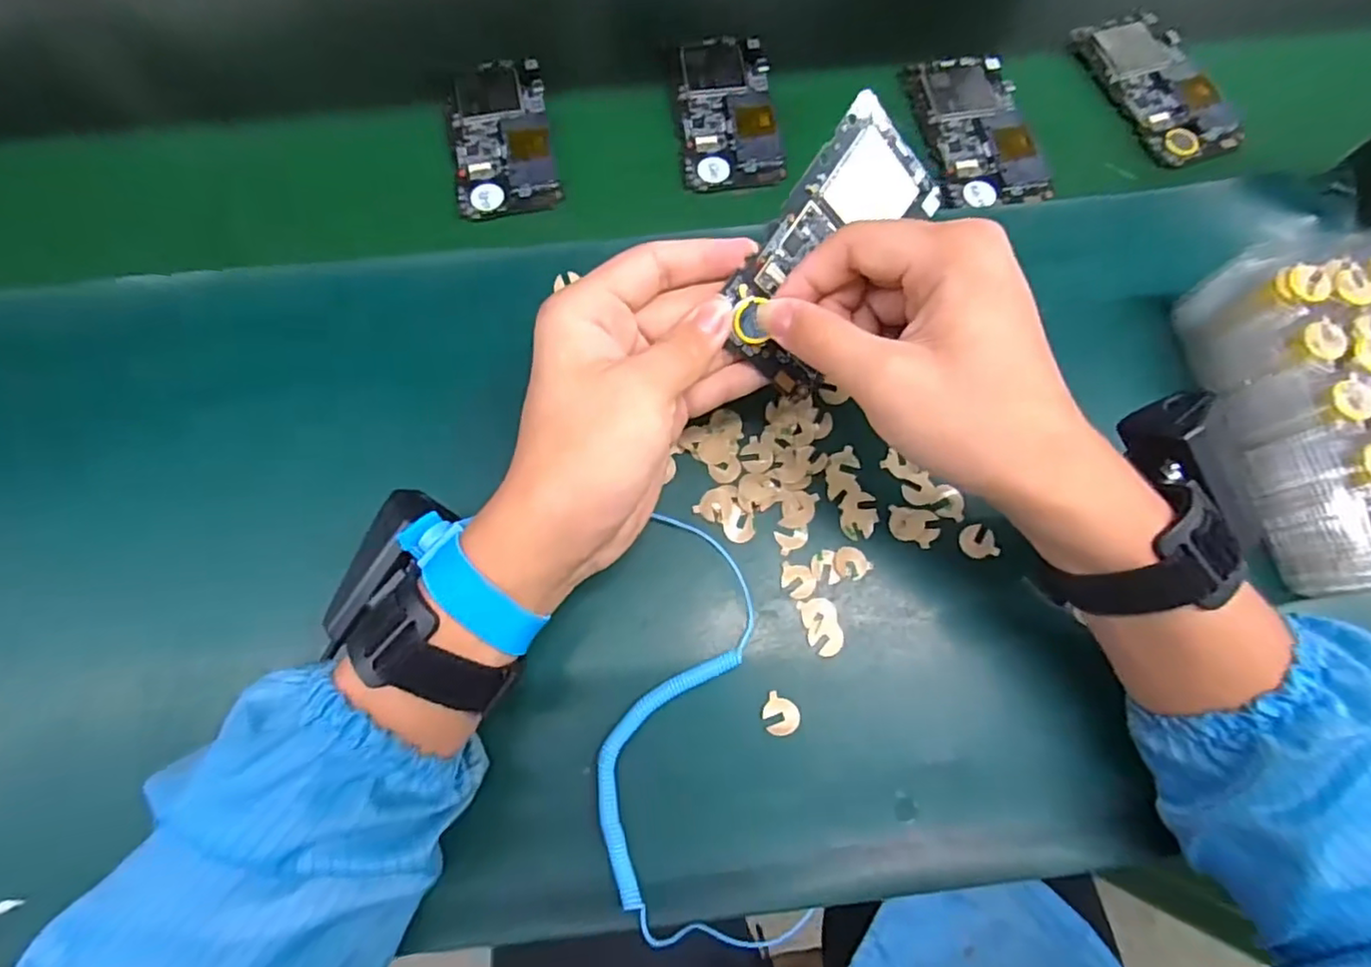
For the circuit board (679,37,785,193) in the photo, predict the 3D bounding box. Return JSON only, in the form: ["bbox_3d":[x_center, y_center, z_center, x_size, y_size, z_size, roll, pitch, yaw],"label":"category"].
[{"bbox_3d":[0.027,-0.249,0.415,0.062,0.011,0.123,-5,69,1],"label":"circuit board"}]

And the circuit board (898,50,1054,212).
[{"bbox_3d":[0.188,-0.234,0.411,0.066,0.010,0.121,-9,73,3],"label":"circuit board"}]

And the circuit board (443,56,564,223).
[{"bbox_3d":[-0.120,-0.227,0.409,0.063,0.010,0.116,-12,69,-1],"label":"circuit board"}]

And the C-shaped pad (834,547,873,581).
[{"bbox_3d":[0.086,0.041,0.325,0.018,0.004,0.016,40,77,10],"label":"C-shaped pad"}]

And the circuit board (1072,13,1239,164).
[{"bbox_3d":[0.317,-0.267,0.419,0.062,0.010,0.120,-19,69,-4],"label":"circuit board"}]

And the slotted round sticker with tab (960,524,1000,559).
[{"bbox_3d":[0.152,0.031,0.328,0.016,0.004,0.018,-17,69,-3],"label":"slotted round sticker with tab"}]

